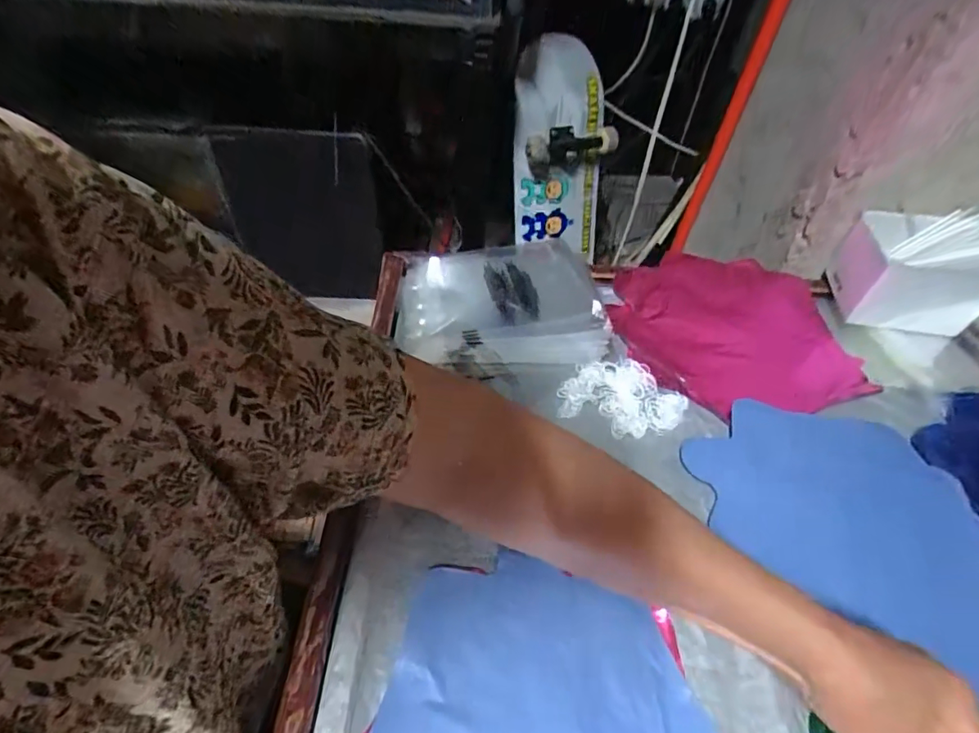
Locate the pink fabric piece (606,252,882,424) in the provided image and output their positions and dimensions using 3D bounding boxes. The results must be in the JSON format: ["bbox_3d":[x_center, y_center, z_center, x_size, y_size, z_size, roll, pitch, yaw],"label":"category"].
[{"bbox_3d":[0.256,-0.040,0.563,0.248,0.046,0.212,0,51,-5],"label":"pink fabric piece"}]

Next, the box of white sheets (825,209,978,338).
[{"bbox_3d":[0.468,-0.106,0.548,0.161,0.127,0.094,7,50,2],"label":"box of white sheets"}]

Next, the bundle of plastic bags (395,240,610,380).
[{"bbox_3d":[0.011,-0.065,0.536,0.203,0.022,0.173,-4,50,-8],"label":"bundle of plastic bags"}]

